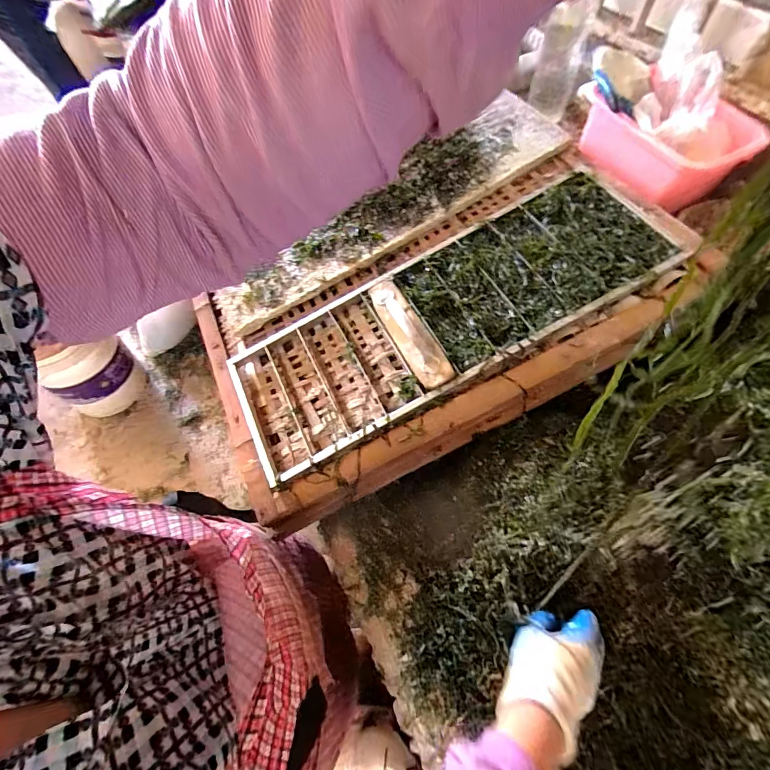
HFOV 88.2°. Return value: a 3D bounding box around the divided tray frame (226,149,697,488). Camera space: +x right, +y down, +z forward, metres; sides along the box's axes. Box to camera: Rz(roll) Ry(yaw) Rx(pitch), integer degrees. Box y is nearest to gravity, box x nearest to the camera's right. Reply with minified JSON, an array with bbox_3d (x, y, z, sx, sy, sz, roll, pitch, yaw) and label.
[{"bbox_3d":[0.072,-0.137,0.653,0.706,0.058,0.311,-30,60,2],"label":"divided tray frame"}]

